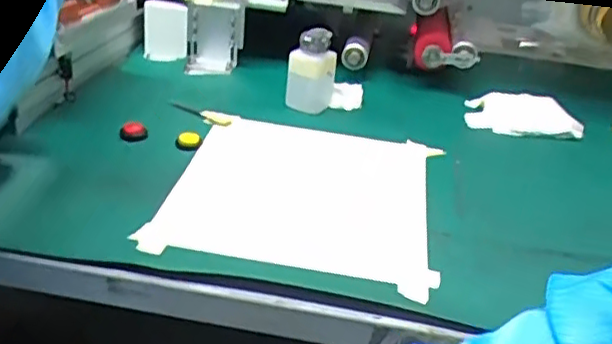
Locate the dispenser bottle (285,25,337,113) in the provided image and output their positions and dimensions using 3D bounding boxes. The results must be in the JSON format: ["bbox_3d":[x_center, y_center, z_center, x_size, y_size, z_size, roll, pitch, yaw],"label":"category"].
[{"bbox_3d":[0.006,-0.148,0.976,0.068,0.124,0.053,8,29,4],"label":"dispenser bottle"}]

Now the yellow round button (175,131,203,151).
[{"bbox_3d":[-0.149,-0.040,0.799,0.032,0.008,0.035,3,30,-6],"label":"yellow round button"}]

